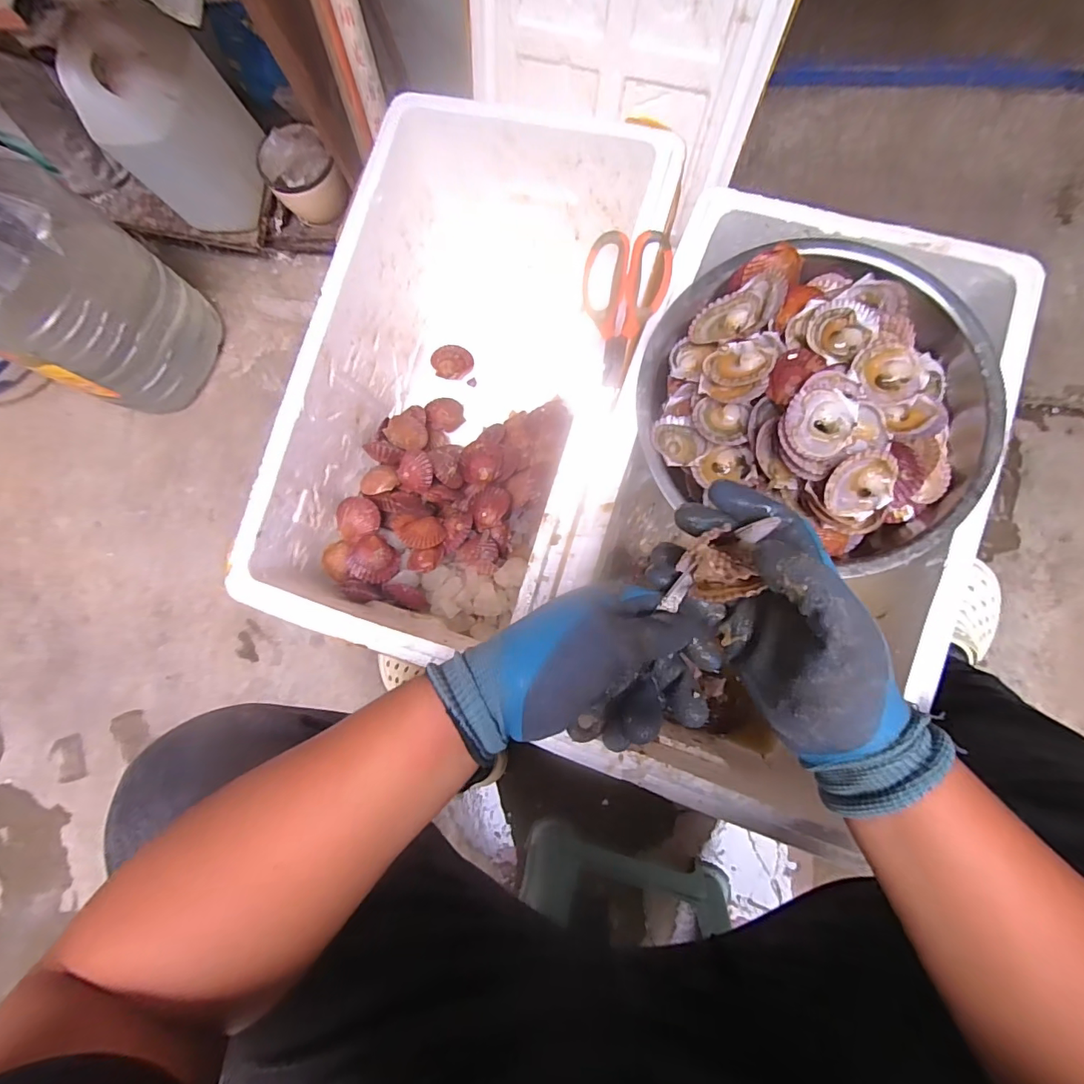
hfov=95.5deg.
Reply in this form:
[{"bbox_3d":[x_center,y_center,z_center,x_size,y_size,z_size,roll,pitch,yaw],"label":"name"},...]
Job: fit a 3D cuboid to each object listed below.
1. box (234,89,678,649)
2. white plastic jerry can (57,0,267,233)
[{"bbox_3d":[-0.095,-0.197,0.733,0.384,0.295,0.690,16,85,8],"label":"box"},{"bbox_3d":[-0.565,-0.653,0.759,0.146,0.276,0.170,-4,80,6],"label":"white plastic jerry can"}]

